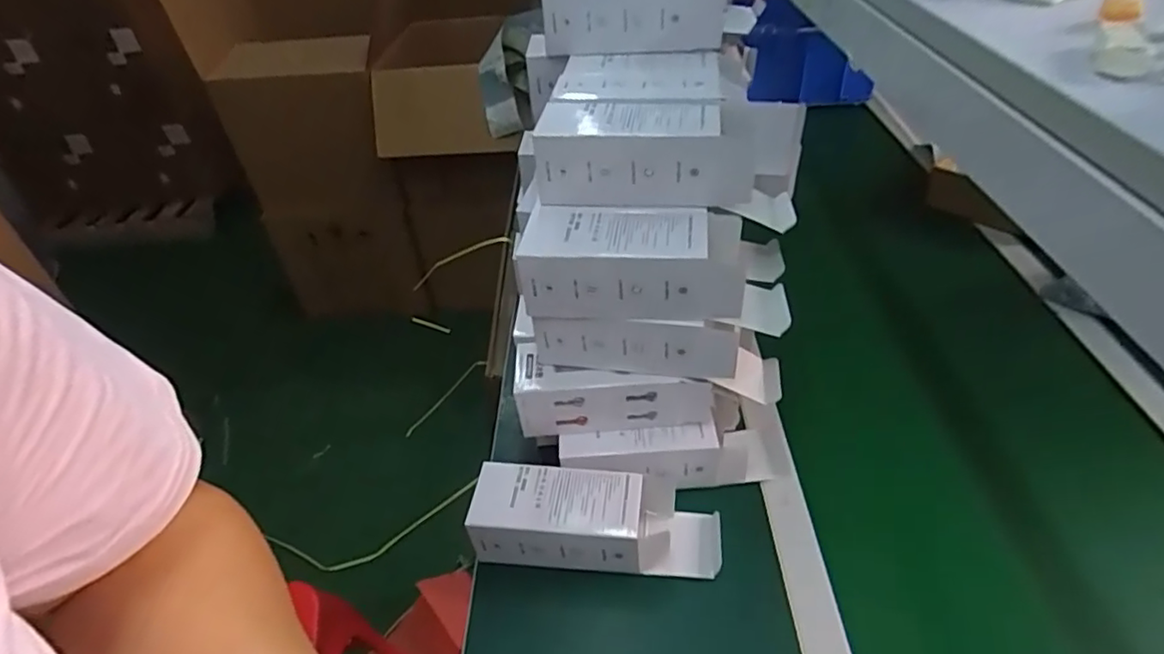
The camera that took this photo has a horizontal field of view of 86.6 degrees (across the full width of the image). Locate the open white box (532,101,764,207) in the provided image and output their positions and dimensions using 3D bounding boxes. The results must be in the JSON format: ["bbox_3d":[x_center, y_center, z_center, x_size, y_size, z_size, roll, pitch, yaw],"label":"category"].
[{"bbox_3d":[0.059,-0.162,0.577,0.197,0.074,0.080,2,41,9],"label":"open white box"}]

